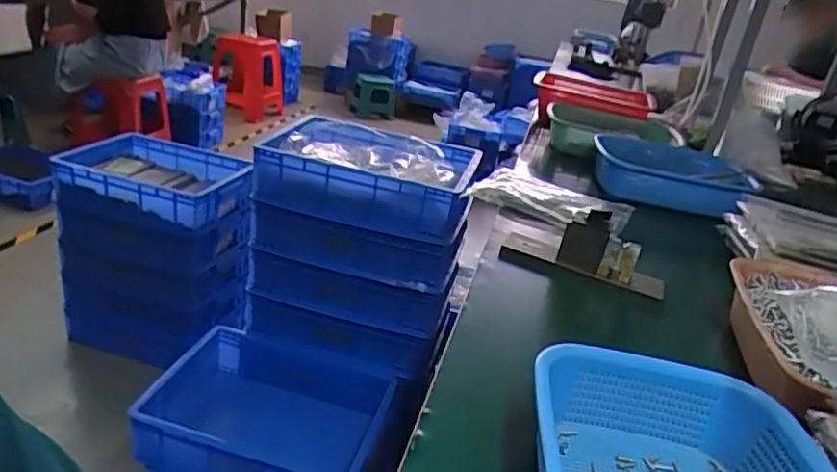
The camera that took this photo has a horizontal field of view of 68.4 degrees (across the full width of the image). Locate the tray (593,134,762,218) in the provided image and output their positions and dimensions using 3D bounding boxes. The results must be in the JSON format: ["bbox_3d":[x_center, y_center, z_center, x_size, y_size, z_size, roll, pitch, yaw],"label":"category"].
[{"bbox_3d":[0.475,-0.116,1.176,0.278,0.067,0.266,14,24,12],"label":"tray"}]

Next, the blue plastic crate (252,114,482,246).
[{"bbox_3d":[-0.087,-0.130,1.299,0.418,0.117,0.330,14,24,12],"label":"blue plastic crate"}]

